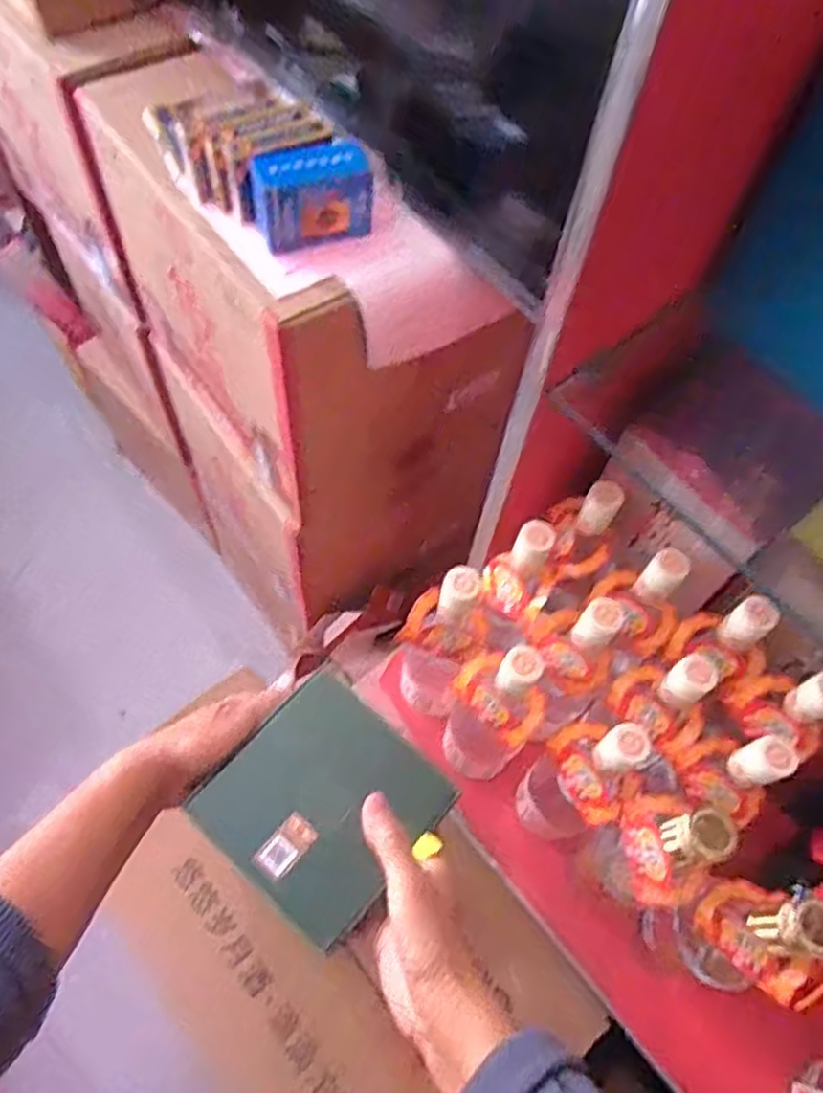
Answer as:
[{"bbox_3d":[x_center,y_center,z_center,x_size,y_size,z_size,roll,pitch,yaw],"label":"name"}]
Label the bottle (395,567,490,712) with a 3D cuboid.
[{"bbox_3d":[0.027,0.085,0.640,0.065,0.222,0.066,25,63,10],"label":"bottle"}]

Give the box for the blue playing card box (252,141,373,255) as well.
[{"bbox_3d":[-0.081,-0.285,0.588,0.093,0.057,0.049,-17,64,-13],"label":"blue playing card box"}]

